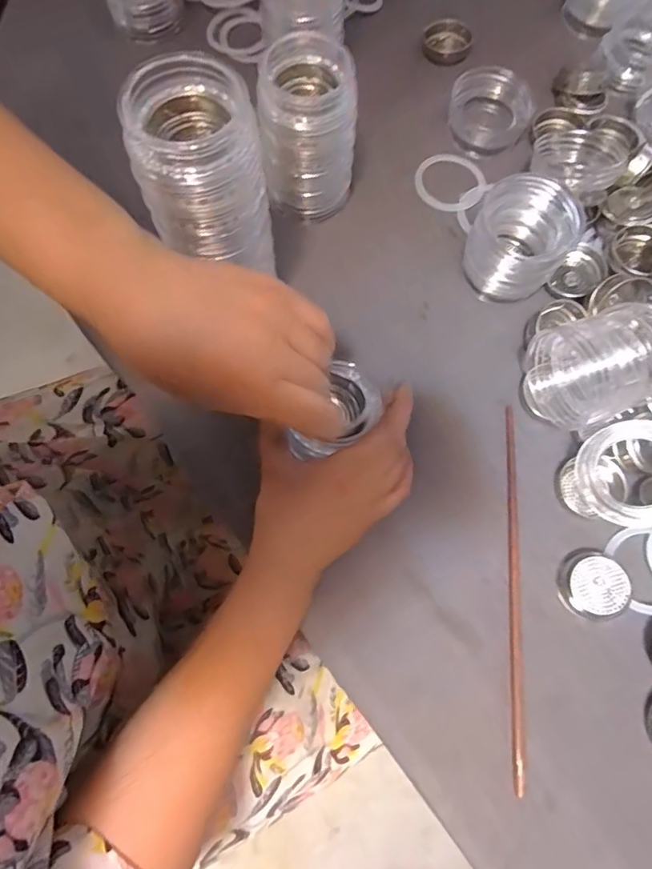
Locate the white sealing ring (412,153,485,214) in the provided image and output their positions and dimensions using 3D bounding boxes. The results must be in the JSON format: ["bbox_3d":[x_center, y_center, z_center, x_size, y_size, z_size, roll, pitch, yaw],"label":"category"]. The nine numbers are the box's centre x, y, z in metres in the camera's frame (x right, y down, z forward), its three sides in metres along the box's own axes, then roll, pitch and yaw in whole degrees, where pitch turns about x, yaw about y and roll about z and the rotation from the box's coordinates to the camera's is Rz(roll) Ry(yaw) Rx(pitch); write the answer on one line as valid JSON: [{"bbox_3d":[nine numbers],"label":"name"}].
[{"bbox_3d":[0.105,-0.219,0.438,0.057,0.007,0.063,3,73,-1],"label":"white sealing ring"}]

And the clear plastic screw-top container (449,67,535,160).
[{"bbox_3d":[0.142,-0.282,0.447,0.058,0.037,0.062,-9,73,-5],"label":"clear plastic screw-top container"}]

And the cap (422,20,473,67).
[{"bbox_3d":[0.114,-0.368,0.486,0.045,0.015,0.045,1,73,-2],"label":"cap"}]

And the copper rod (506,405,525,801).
[{"bbox_3d":[0.124,0.098,0.343,0.007,0.007,0.242,5,73,-1],"label":"copper rod"}]

